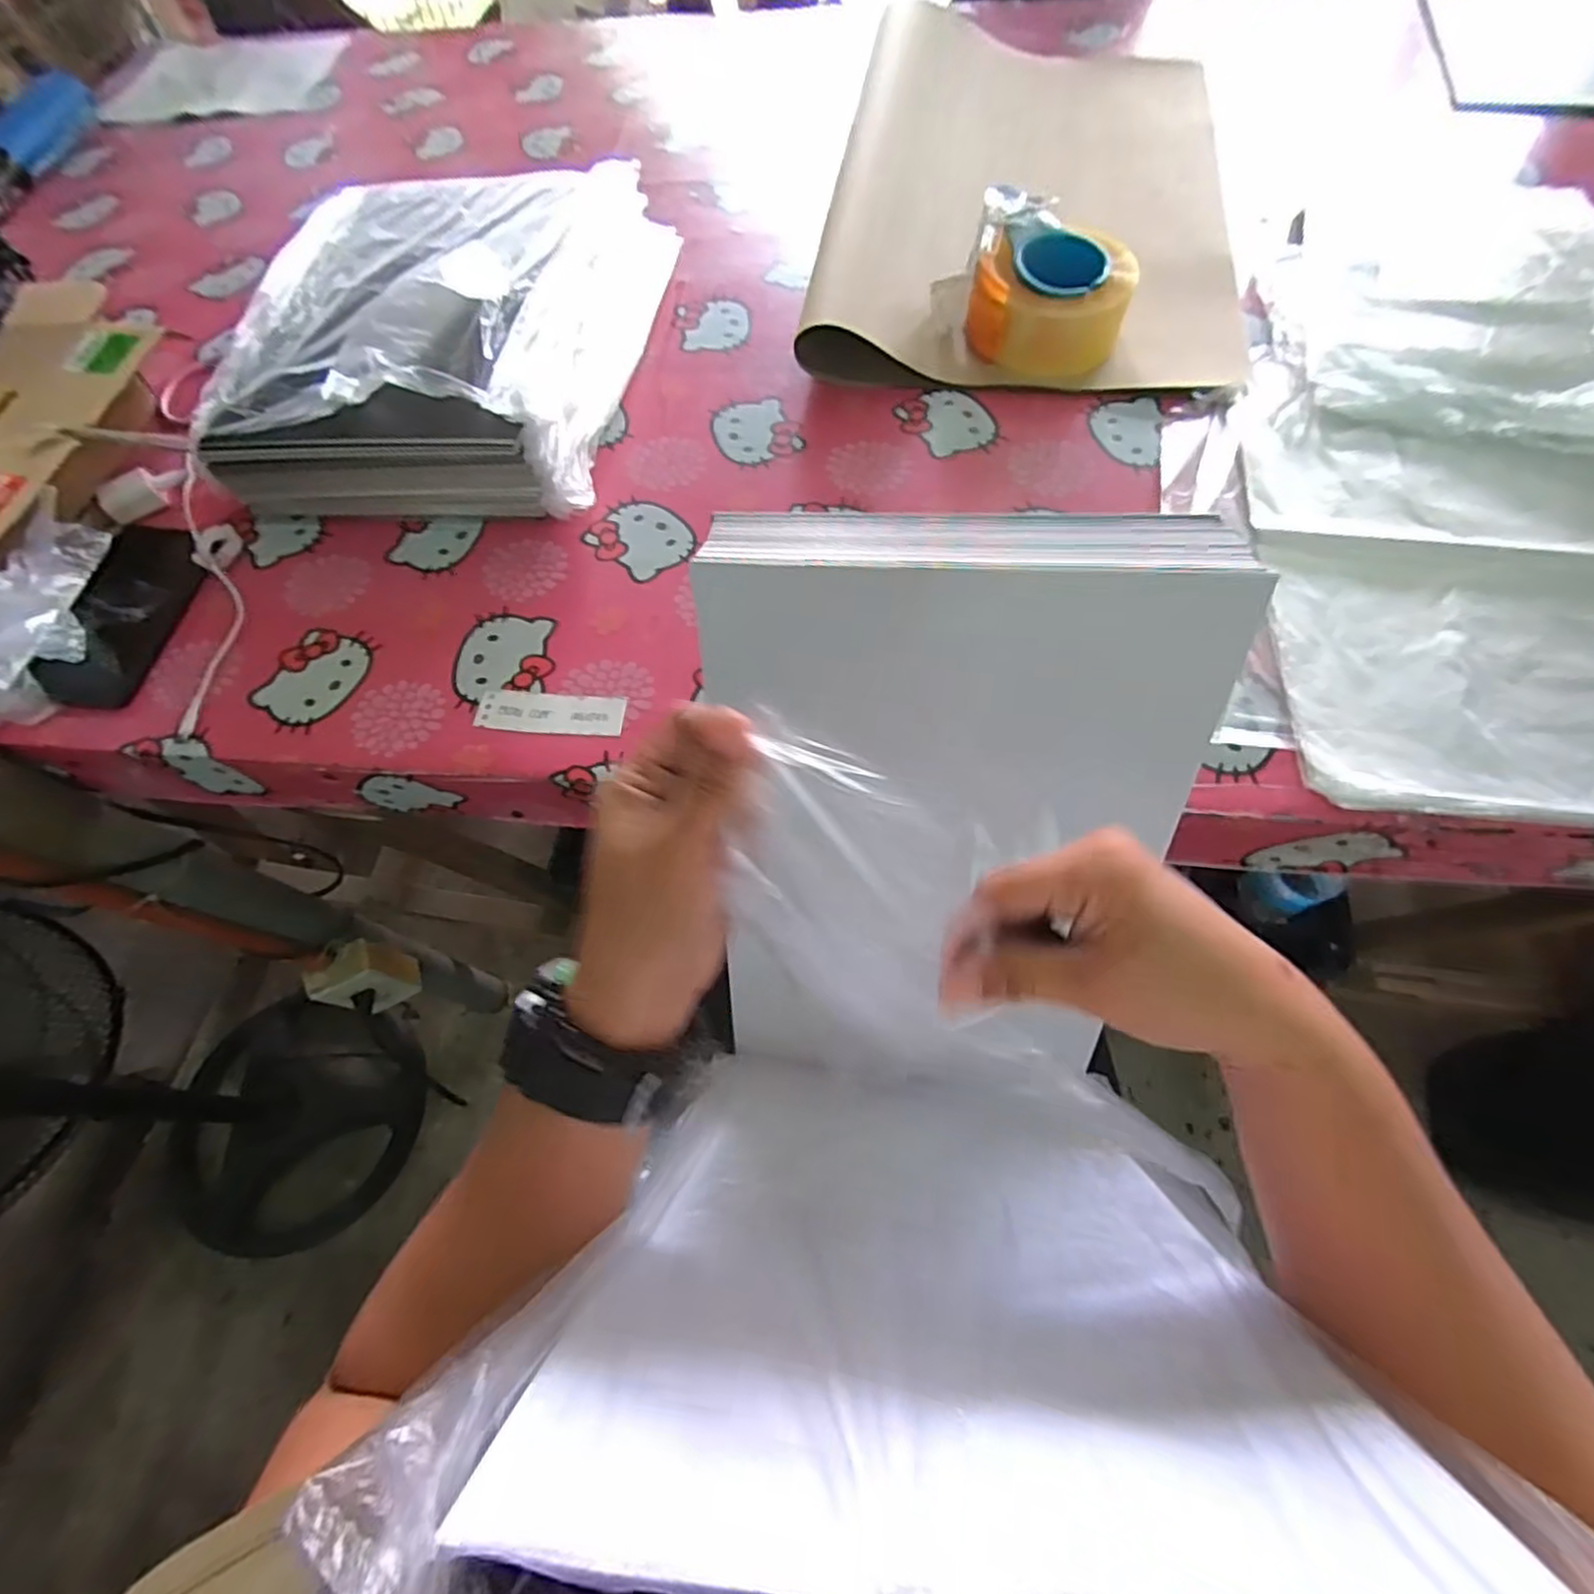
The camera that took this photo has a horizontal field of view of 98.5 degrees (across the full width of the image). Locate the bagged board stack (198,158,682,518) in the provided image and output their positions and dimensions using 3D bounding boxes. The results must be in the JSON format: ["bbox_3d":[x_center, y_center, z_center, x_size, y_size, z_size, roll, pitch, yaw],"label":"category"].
[{"bbox_3d":[-0.294,-0.426,0.601,0.312,0.111,0.384,0,65,4],"label":"bagged board stack"}]

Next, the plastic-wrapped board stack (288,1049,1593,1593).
[{"bbox_3d":[0.060,0.198,0.291,0.289,0.345,0.048,3,86,8],"label":"plastic-wrapped board stack"}]

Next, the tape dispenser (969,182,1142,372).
[{"bbox_3d":[0.218,-0.445,0.595,0.133,0.065,0.148,10,66,8],"label":"tape dispenser"}]

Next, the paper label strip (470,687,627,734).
[{"bbox_3d":[-0.174,-0.061,0.485,0.108,0.007,0.031,5,65,6],"label":"paper label strip"}]

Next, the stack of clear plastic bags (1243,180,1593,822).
[{"bbox_3d":[0.530,-0.255,0.503,0.353,0.034,0.623,16,71,13],"label":"stack of clear plastic bags"}]

